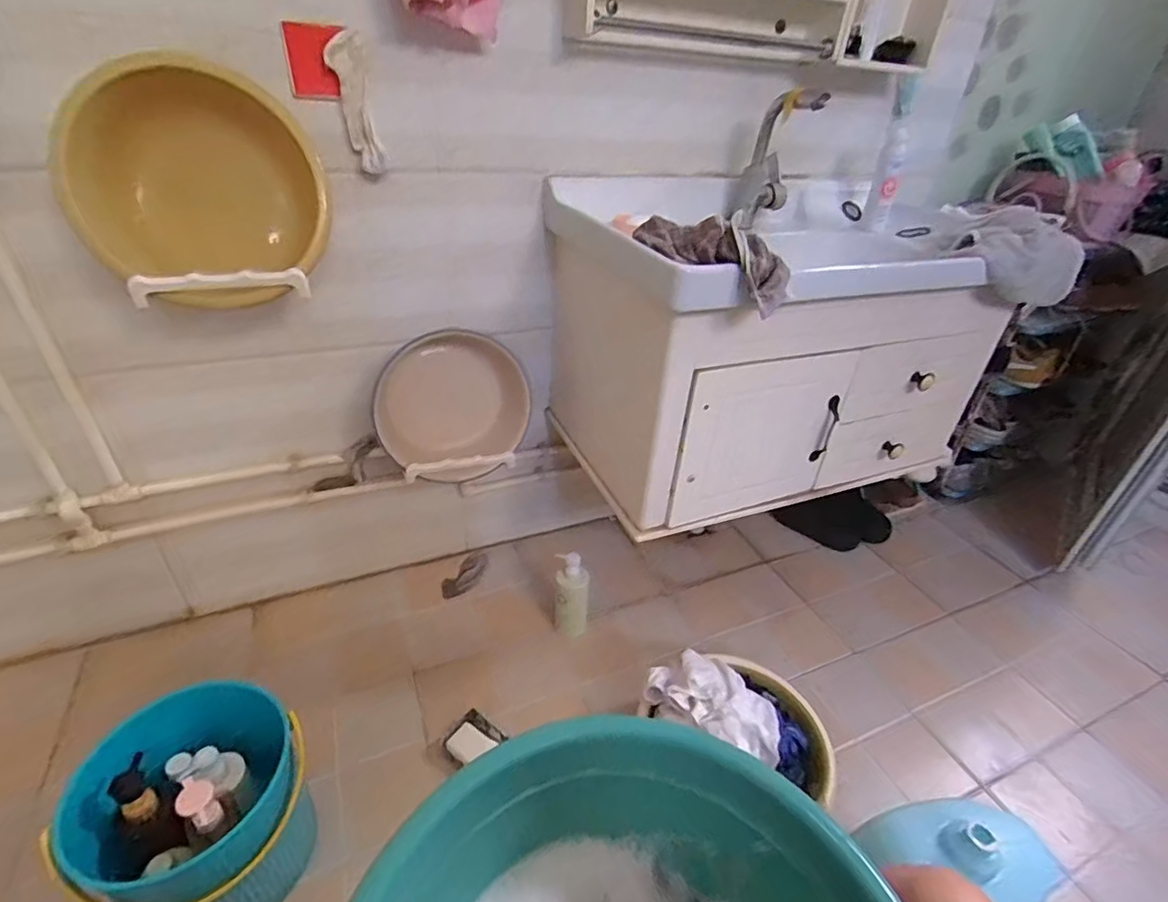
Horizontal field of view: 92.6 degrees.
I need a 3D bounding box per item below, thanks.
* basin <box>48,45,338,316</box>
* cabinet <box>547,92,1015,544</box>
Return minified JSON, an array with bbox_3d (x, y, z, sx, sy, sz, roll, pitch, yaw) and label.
[{"bbox_3d":[-0.495,-0.339,0.728,0.290,0.254,0.138,-11,37,-22],"label":"basin"},{"bbox_3d":[0.349,-0.217,1.104,0.755,0.482,0.482,-11,37,-21],"label":"cabinet"}]

